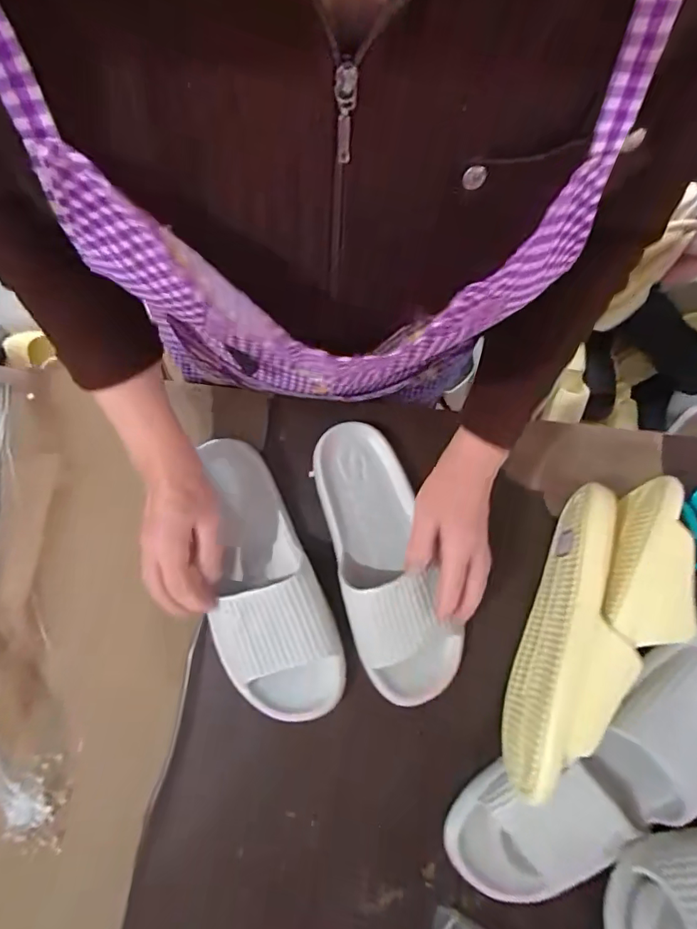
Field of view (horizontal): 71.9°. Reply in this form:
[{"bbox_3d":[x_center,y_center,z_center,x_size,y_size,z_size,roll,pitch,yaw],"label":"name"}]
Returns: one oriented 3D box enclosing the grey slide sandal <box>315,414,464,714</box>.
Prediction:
[{"bbox_3d":[0.032,0.087,0.454,0.093,0.059,0.264,-15,77,-3],"label":"grey slide sandal"}]

